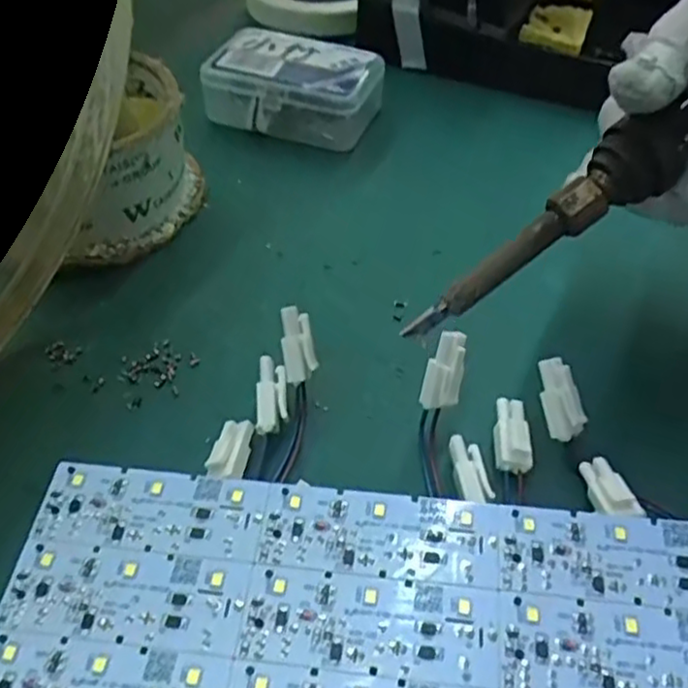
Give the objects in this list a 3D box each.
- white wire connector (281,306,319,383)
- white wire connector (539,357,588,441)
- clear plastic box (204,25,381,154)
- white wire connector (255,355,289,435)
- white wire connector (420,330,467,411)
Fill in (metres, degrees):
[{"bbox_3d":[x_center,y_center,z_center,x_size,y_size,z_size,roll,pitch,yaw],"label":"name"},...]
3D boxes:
[{"bbox_3d":[-0.015,0.000,0.238,0.010,0.004,0.026,-7,86,-5],"label":"white wire connector"},{"bbox_3d":[0.070,0.017,0.227,0.011,0.006,0.026,-8,80,-6],"label":"white wire connector"},{"bbox_3d":[-0.027,-0.134,0.376,0.084,0.039,0.059,17,50,17],"label":"clear plastic box"},{"bbox_3d":[-0.024,0.017,0.235,0.010,0.004,0.027,-2,64,1],"label":"white wire connector"},{"bbox_3d":[0.032,0.009,0.225,0.012,0.027,0.004,23,18,24],"label":"white wire connector"}]

